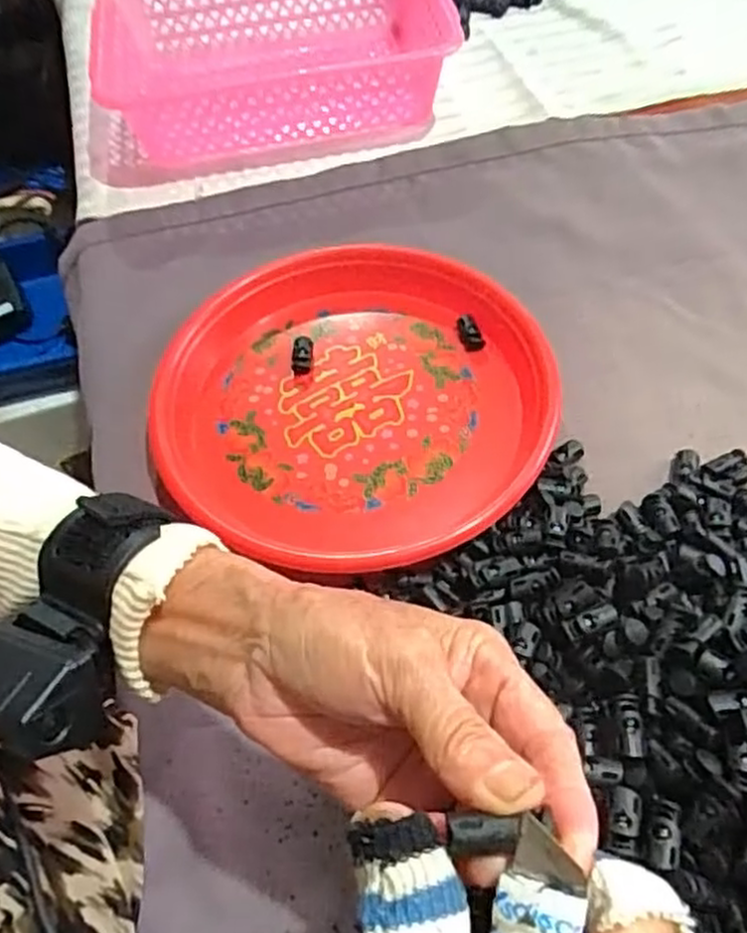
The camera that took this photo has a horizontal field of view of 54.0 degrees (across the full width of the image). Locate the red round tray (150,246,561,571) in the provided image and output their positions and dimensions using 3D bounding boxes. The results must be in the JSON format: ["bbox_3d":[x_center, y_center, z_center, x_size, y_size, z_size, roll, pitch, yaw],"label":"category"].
[{"bbox_3d":[-0.010,-0.049,0.485,0.244,0.029,0.236,-2,57,3],"label":"red round tray"}]

